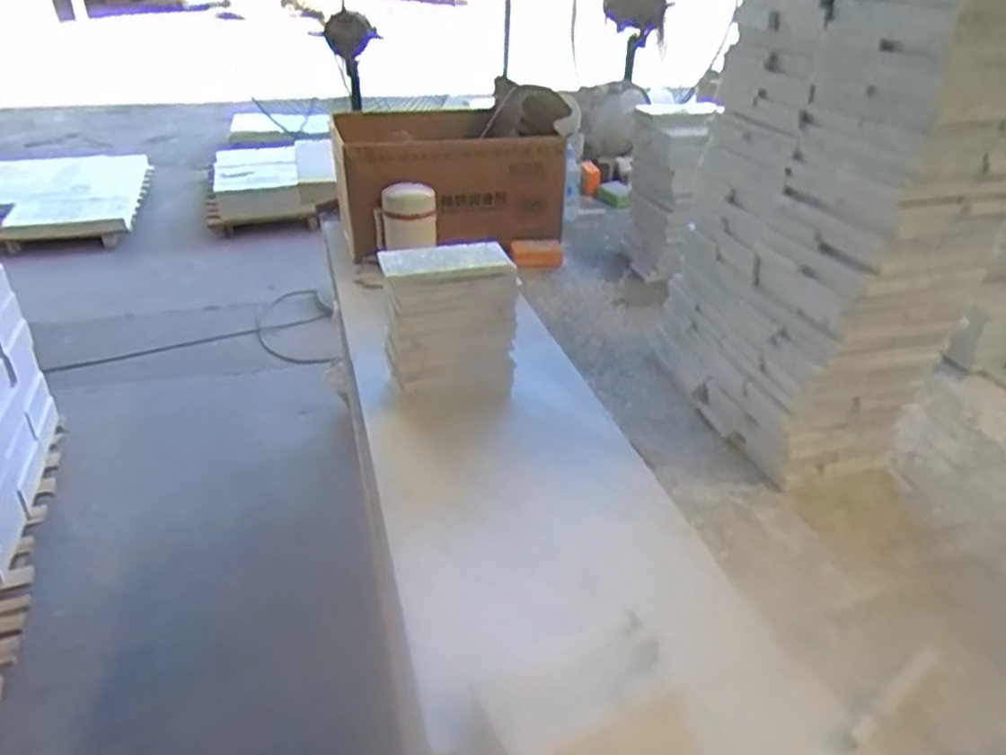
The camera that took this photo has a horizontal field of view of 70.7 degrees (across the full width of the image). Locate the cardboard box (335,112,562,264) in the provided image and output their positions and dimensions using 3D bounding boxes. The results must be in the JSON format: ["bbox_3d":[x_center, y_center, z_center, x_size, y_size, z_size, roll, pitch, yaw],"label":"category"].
[{"bbox_3d":[-0.100,-0.370,1.339,0.400,0.221,0.184,-7,34,-13],"label":"cardboard box"}]

